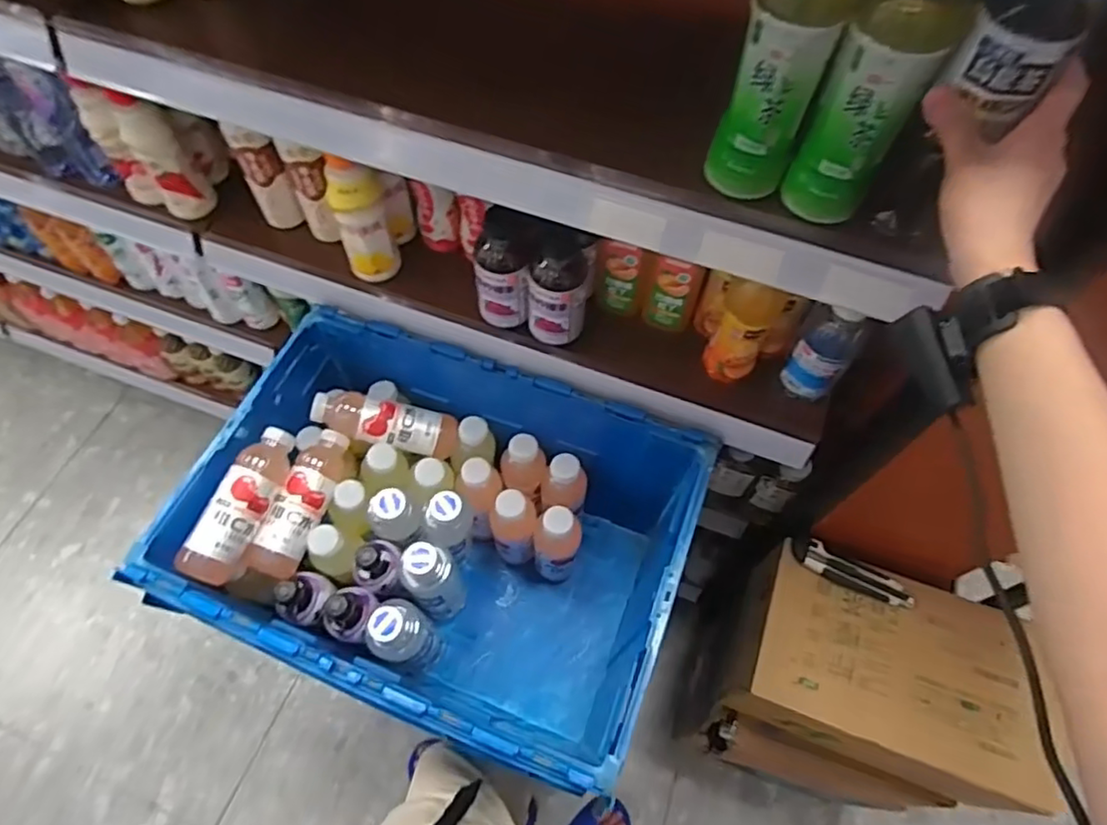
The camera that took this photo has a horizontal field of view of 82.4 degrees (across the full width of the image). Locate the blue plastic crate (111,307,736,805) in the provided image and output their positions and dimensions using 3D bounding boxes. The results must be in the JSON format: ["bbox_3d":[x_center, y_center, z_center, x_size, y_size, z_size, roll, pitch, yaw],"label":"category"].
[{"bbox_3d":[-0.140,0.181,0.872,0.584,0.320,0.412,19,64,10],"label":"blue plastic crate"}]

